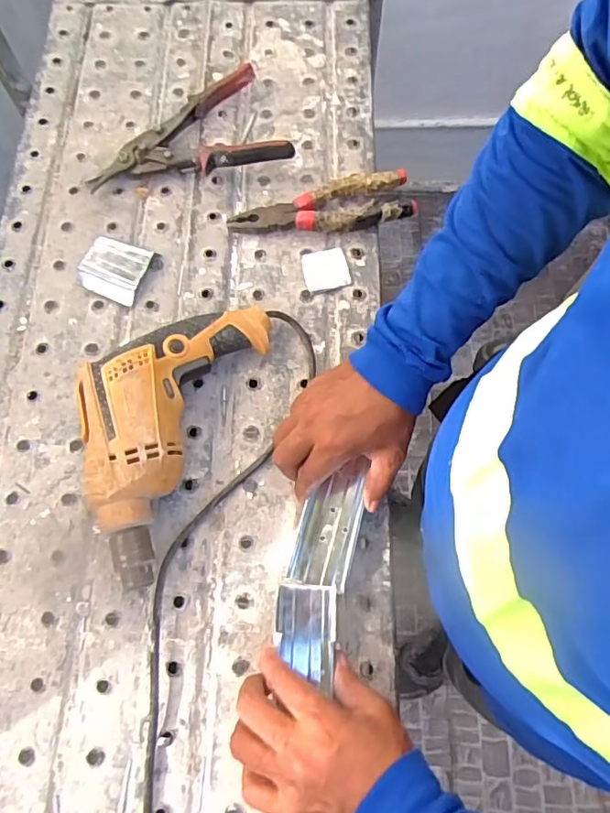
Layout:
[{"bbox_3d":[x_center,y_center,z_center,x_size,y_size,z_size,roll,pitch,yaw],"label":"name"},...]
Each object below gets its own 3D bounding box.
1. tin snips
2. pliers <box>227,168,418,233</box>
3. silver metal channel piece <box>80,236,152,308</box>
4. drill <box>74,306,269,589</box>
[{"bbox_3d":[-0.135,-0.321,0.631,0.225,0.035,0.145,-7,69,-2],"label":"tin snips"},{"bbox_3d":[0.016,-0.212,0.591,0.191,0.029,0.055,-9,69,-3],"label":"pliers"},{"bbox_3d":[-0.195,-0.141,0.571,0.061,0.020,0.058,20,71,8],"label":"silver metal channel piece"},{"bbox_3d":[-0.134,0.008,0.489,0.133,0.067,0.256,21,71,8],"label":"drill"}]

